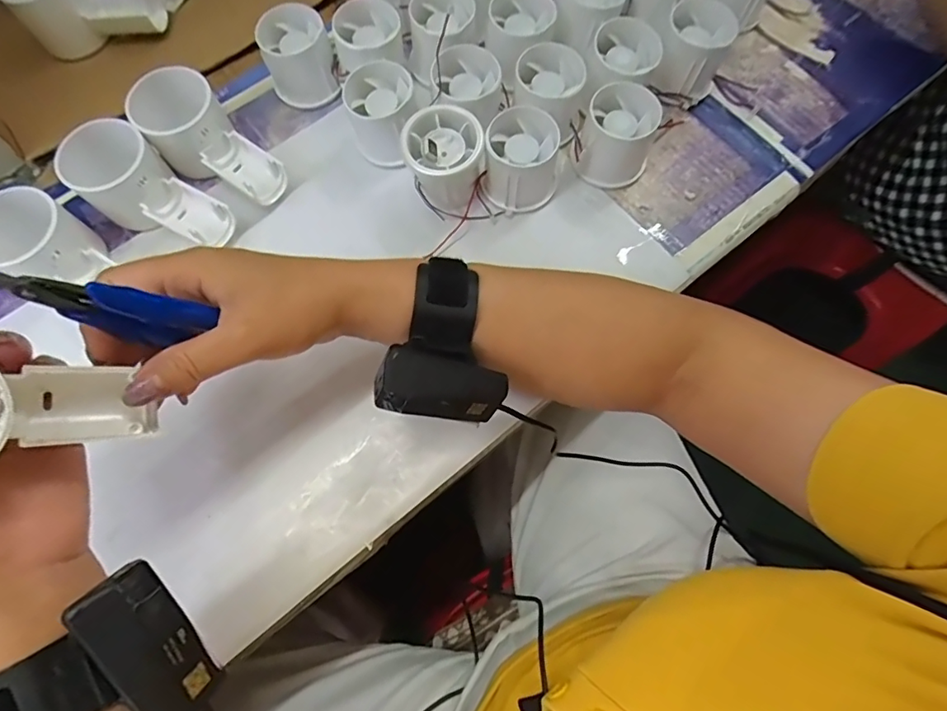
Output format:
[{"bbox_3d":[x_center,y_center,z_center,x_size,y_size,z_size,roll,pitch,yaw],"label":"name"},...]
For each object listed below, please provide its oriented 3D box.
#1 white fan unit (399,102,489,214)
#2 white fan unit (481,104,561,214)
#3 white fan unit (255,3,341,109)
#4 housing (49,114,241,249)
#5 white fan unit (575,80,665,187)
[{"bbox_3d":[-0.020,-0.141,0.367,0.057,0.050,0.054,0,72,0],"label":"white fan unit"},{"bbox_3d":[0.034,-0.141,0.369,0.054,0.049,0.052,0,72,0],"label":"white fan unit"},{"bbox_3d":[-0.140,-0.240,0.409,0.051,0.048,0.056,0,72,0],"label":"white fan unit"},{"bbox_3d":[-0.239,-0.117,0.369,0.123,0.051,0.064,35,76,11],"label":"housing"},{"bbox_3d":[0.107,-0.164,0.380,0.051,0.052,0.052,0,72,0],"label":"white fan unit"}]

